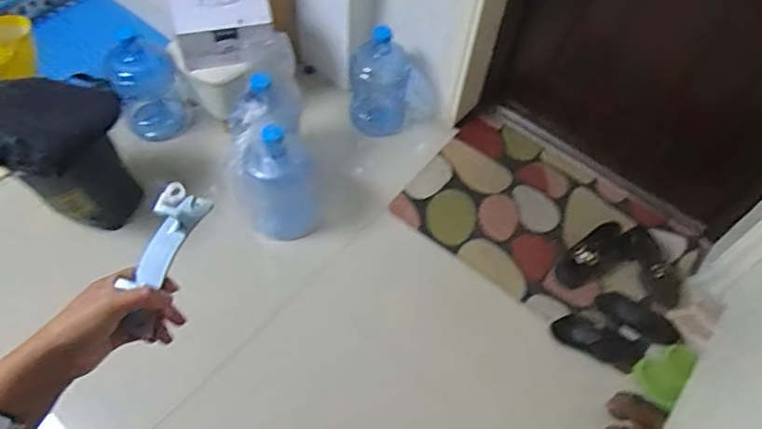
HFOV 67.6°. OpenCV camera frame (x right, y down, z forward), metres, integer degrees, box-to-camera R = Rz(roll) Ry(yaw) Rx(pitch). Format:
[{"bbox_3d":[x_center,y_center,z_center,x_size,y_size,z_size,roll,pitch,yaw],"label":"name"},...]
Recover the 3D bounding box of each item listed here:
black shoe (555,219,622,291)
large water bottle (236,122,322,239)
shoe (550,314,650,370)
[{"bbox_3d":[0.626,0.119,1.673,0.262,0.086,0.111,-34,65,-23],"label":"black shoe"},{"bbox_3d":[-0.289,-0.095,1.590,0.217,0.390,0.185,-7,57,-8],"label":"large water bottle"},{"bbox_3d":[0.592,0.337,1.539,0.246,0.082,0.098,19,58,9],"label":"shoe"}]

